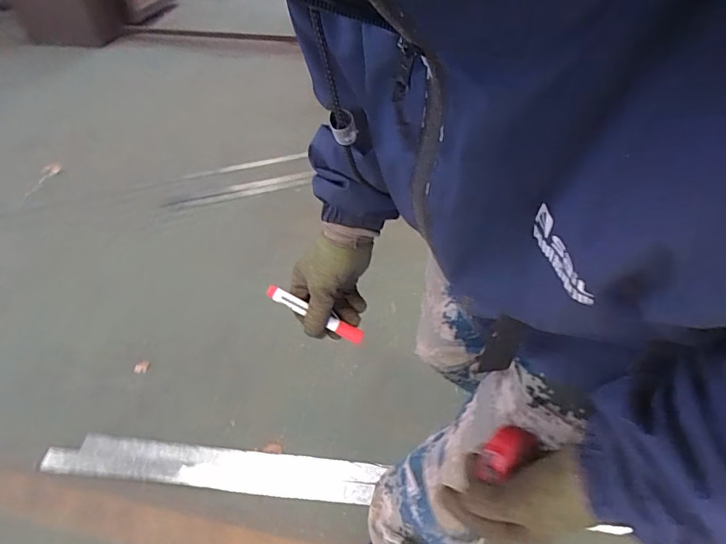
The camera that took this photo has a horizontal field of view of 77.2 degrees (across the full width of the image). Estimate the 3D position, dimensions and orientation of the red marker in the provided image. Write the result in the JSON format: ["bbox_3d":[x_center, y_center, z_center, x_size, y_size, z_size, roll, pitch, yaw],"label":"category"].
[{"bbox_3d":[-0.059,0.052,0.566,0.131,0.012,0.019,28,49,-5],"label":"red marker"}]

